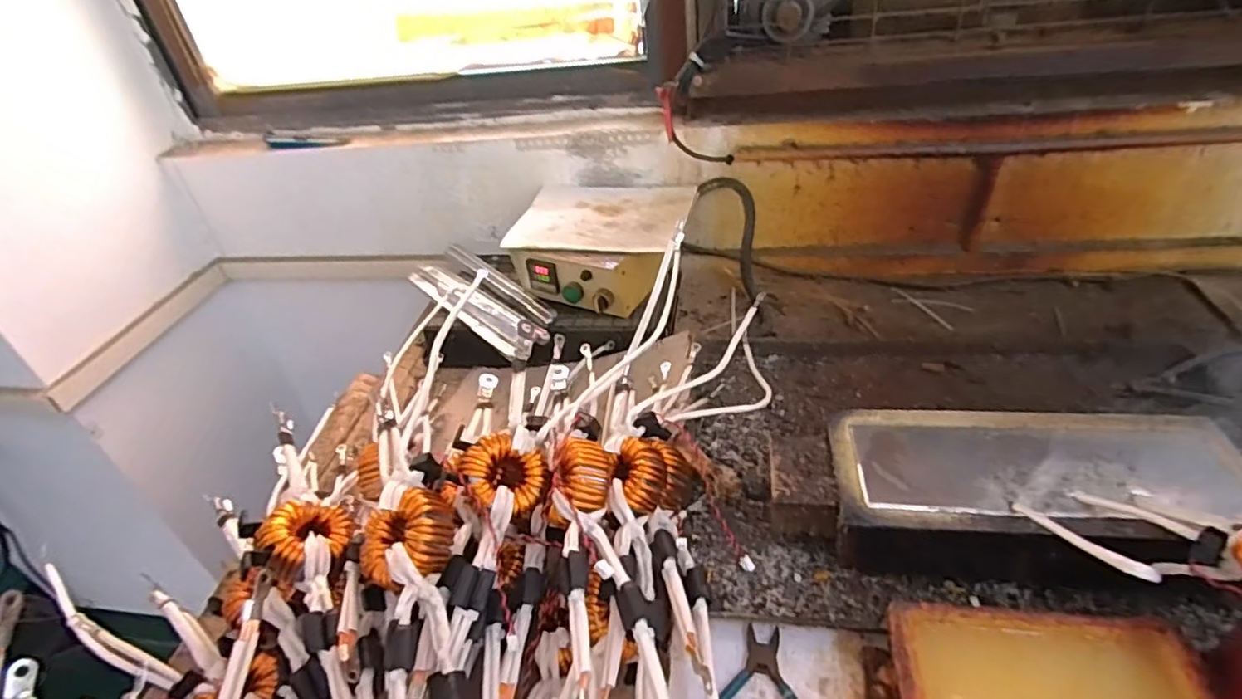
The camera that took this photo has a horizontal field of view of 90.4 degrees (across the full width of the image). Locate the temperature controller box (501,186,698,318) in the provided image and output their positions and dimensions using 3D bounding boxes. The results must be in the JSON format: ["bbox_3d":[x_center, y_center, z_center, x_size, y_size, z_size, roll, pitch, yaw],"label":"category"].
[{"bbox_3d":[-0.031,-0.164,0.928,0.243,0.088,0.229,13,42,25],"label":"temperature controller box"}]

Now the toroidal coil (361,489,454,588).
[{"bbox_3d":[-0.176,0.160,0.511,0.078,0.045,0.078,-15,60,28],"label":"toroidal coil"}]

